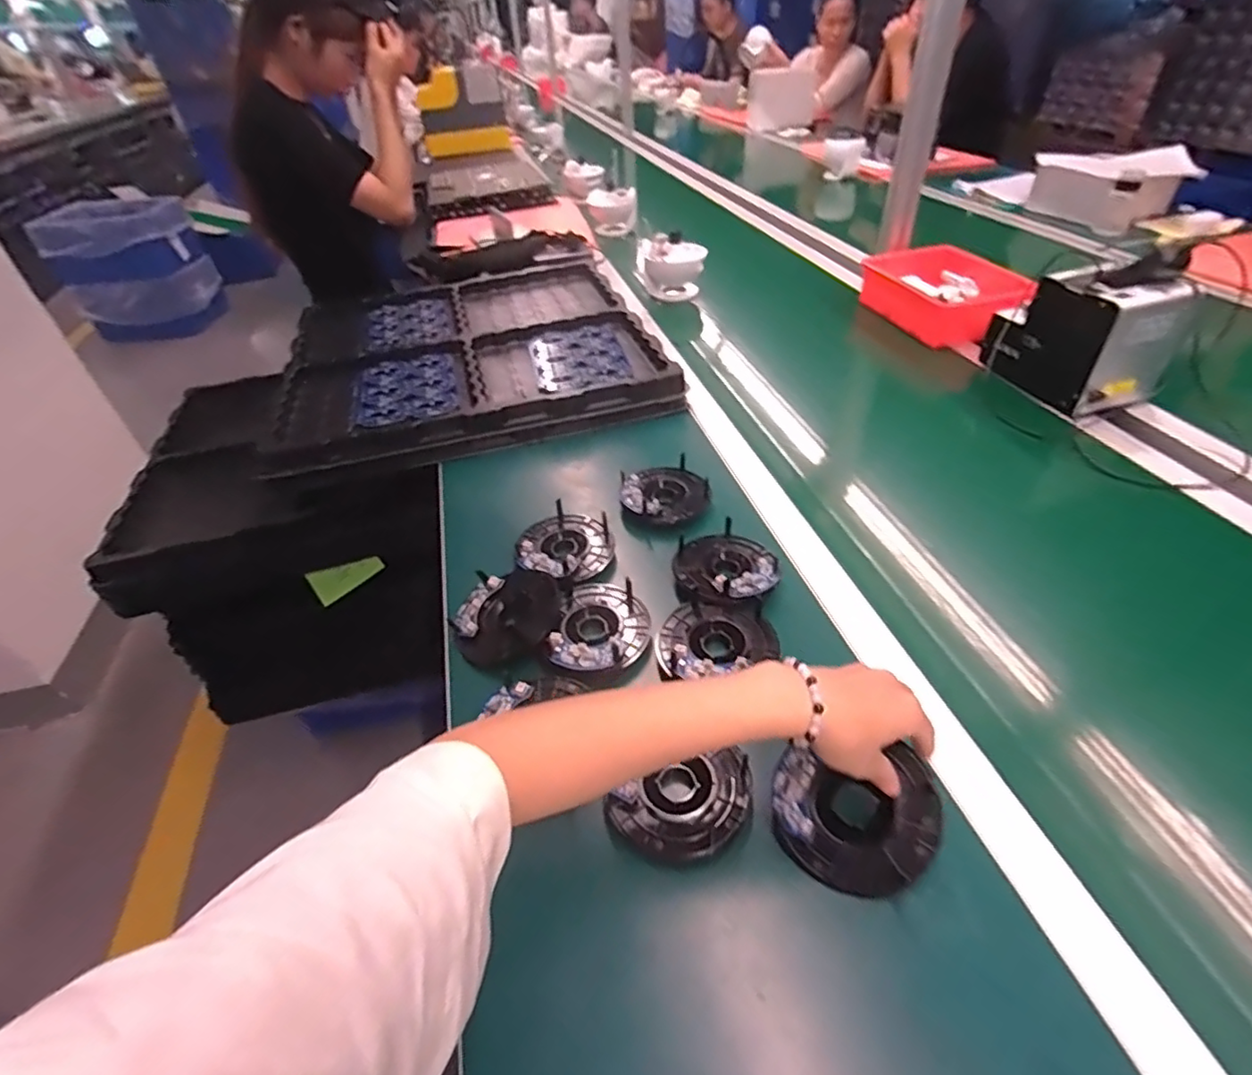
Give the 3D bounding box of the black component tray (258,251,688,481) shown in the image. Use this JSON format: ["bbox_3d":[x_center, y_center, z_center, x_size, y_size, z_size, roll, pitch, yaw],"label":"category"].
[{"bbox_3d":[-0.259,-0.305,0.954,0.541,0.037,0.555,-17,43,-14],"label":"black component tray"}]

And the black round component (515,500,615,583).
[{"bbox_3d":[-0.060,0.006,0.614,0.091,0.026,0.101,0,42,7],"label":"black round component"}]

